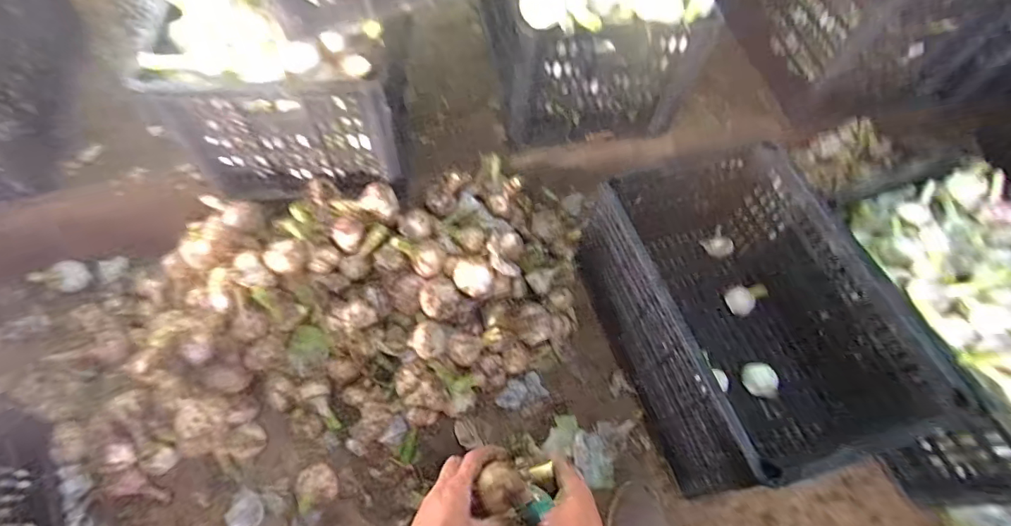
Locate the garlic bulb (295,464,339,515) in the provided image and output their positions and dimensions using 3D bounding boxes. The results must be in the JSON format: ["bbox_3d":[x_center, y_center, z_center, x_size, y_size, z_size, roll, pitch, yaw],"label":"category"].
[{"bbox_3d":[-0.259,0.304,0.658,0.050,0.040,0.050,-27,69,-15],"label":"garlic bulb"}]

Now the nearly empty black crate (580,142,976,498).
[{"bbox_3d":[0.340,0.064,0.737,0.304,0.244,0.493,-14,66,-10],"label":"nearly empty black crate"}]

